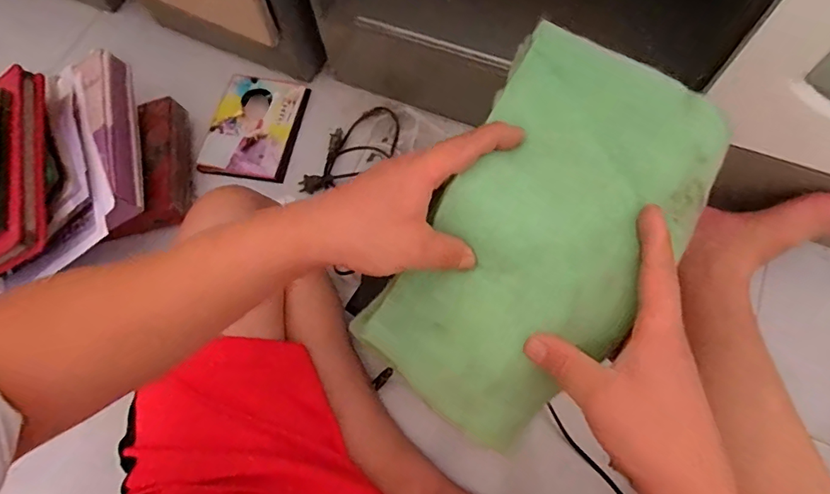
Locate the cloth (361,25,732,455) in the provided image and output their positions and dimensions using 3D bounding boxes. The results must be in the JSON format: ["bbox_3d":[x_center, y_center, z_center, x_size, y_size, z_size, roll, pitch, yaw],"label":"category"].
[{"bbox_3d":[0.086,-0.005,0.342,0.161,0.031,0.284,33,95,16],"label":"cloth"}]

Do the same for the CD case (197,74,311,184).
[{"bbox_3d":[-0.247,-0.190,0.745,0.129,0.022,0.183,11,70,7],"label":"CD case"}]

